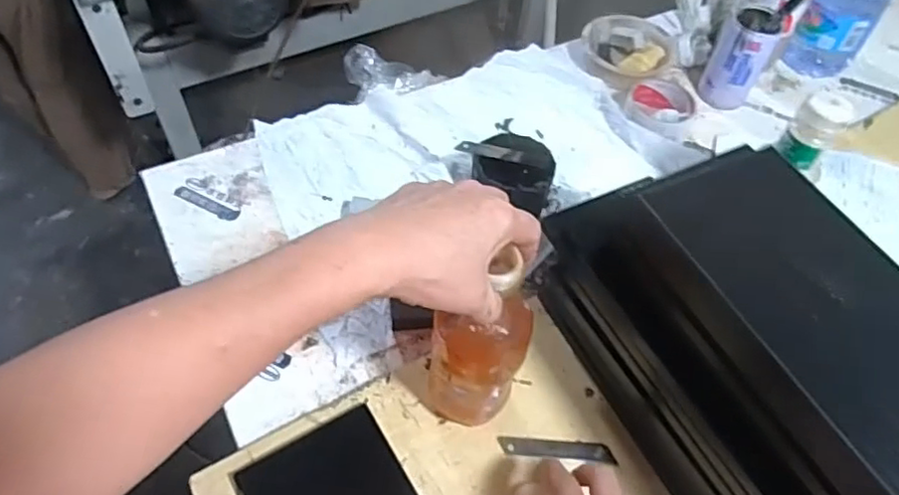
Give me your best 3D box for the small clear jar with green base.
[{"bbox_3d":[0.316,-0.100,0.543,0.037,0.068,0.042,-6,55,-8],"label":"small clear jar with green base"}]

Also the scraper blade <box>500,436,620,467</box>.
[{"bbox_3d":[0.095,0.177,0.545,0.100,0.004,0.017,7,60,-3],"label":"scraper blade"}]

